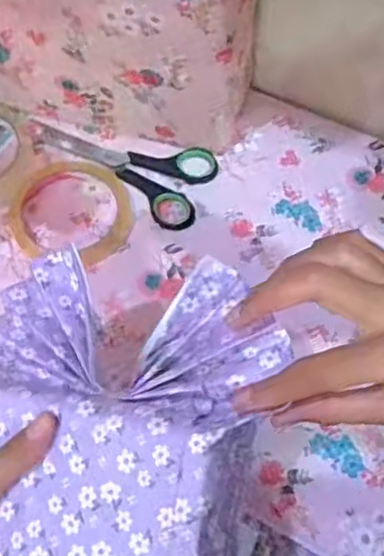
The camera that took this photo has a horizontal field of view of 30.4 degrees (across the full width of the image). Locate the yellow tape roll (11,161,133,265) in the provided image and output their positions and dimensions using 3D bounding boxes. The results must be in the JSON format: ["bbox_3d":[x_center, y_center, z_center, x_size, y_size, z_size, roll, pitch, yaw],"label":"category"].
[{"bbox_3d":[-0.096,-0.054,0.568,0.098,0.014,0.085,3,63,4],"label":"yellow tape roll"}]

